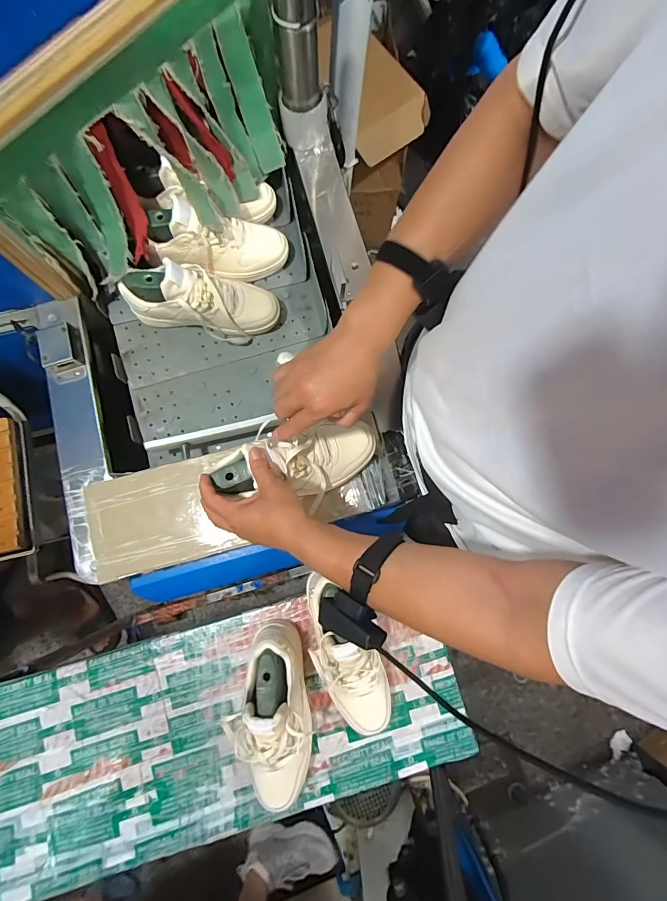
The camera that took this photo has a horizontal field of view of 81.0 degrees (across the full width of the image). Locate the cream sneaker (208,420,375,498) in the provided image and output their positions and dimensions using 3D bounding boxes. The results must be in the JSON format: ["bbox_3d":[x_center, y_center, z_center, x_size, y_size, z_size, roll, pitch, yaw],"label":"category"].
[{"bbox_3d":[-0.048,0.018,0.566,0.234,0.084,0.084,-11,80,-18],"label":"cream sneaker"}]

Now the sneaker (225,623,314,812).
[{"bbox_3d":[-0.091,0.410,0.593,0.117,0.127,0.261,5,80,0],"label":"sneaker"}]

